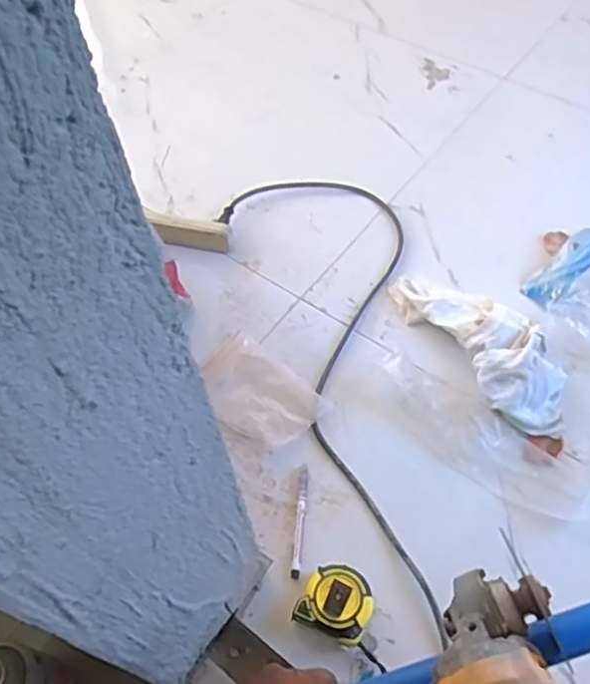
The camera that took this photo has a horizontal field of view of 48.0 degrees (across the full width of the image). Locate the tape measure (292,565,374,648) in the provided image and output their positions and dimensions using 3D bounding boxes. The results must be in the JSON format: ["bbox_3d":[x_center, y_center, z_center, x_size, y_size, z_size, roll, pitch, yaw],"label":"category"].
[{"bbox_3d":[0.045,0.272,0.692,0.070,0.038,0.070,22,60,17],"label":"tape measure"}]

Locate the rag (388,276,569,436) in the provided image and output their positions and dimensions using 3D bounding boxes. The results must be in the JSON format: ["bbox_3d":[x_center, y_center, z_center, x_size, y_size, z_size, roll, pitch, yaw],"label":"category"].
[{"bbox_3d":[0.244,-0.006,0.851,0.122,0.066,0.291,-25,58,-13],"label":"rag"}]

